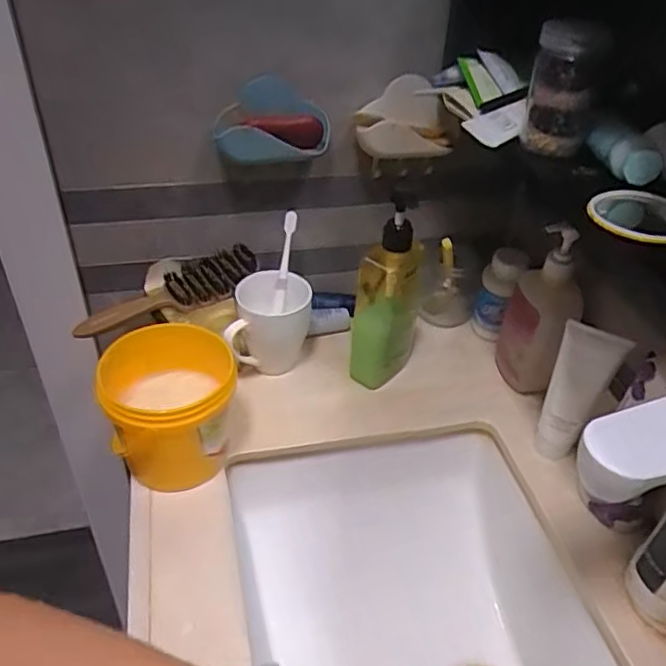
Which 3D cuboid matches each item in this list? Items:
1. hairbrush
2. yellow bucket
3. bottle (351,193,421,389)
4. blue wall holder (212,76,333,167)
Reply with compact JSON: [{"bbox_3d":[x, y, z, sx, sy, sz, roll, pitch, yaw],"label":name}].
[{"bbox_3d":[-0.179,-0.044,0.686,0.205,0.047,0.065,-22,45,-28],"label":"hairbrush"},{"bbox_3d":[-0.154,0.071,0.594,0.111,0.114,0.118,2,39,-2],"label":"yellow bucket"},{"bbox_3d":[0.059,-0.042,0.678,0.067,0.227,0.062,10,39,8],"label":"bottle"},{"bbox_3d":[-0.060,-0.214,0.638,0.117,0.078,0.049,-5,40,-10],"label":"blue wall holder"}]

